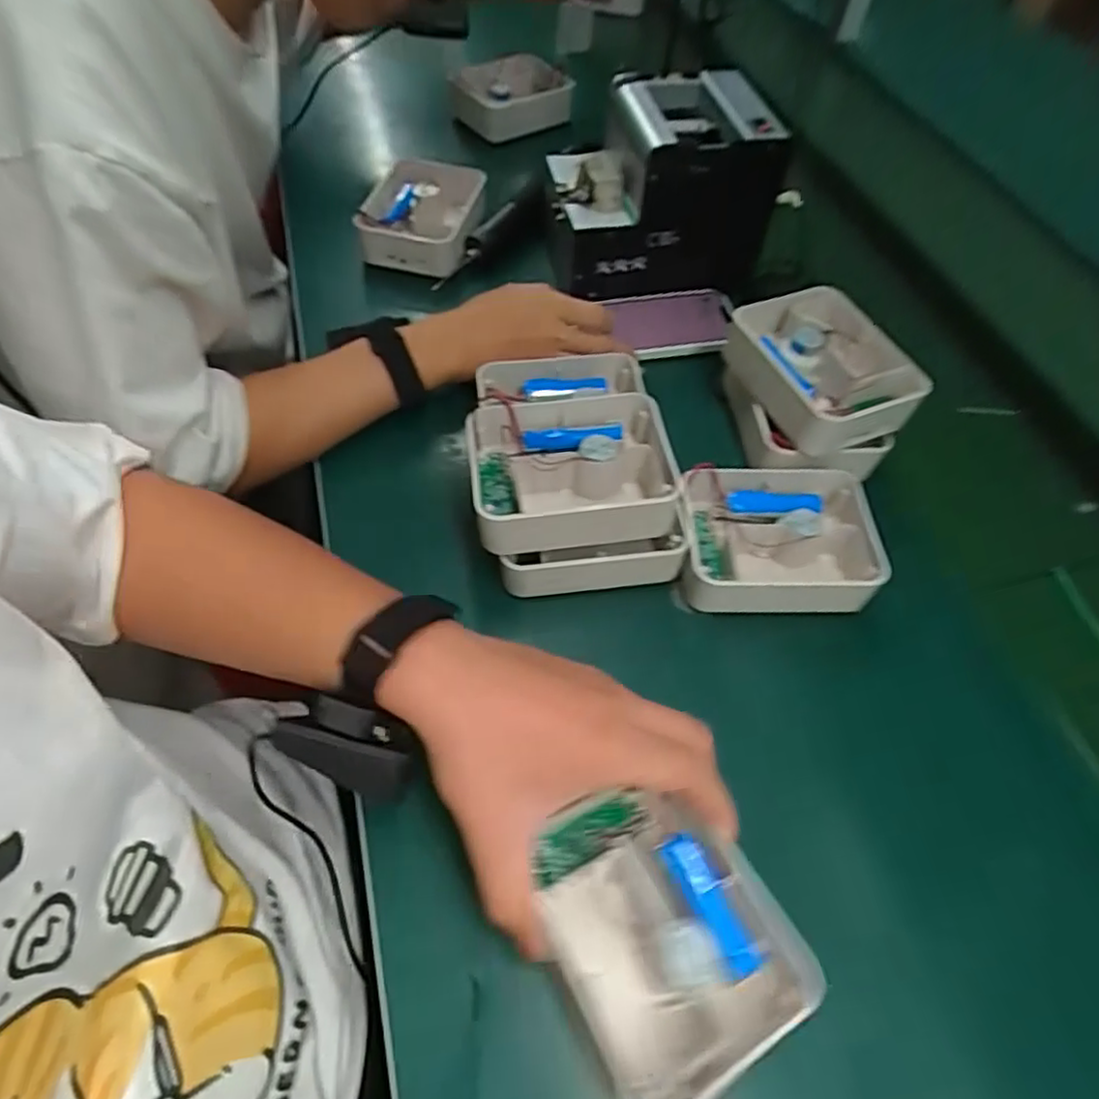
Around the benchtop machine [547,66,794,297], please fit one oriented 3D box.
[{"bbox_3d":[0.097,-0.333,0.614,0.184,0.132,0.131,-8,58,-9],"label":"benchtop machine"}]

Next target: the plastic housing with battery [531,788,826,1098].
[{"bbox_3d":[0.054,0.181,0.327,0.105,0.032,0.125,-26,59,-17],"label":"plastic housing with battery"}]

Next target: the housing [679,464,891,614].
[{"bbox_3d":[0.157,-0.005,0.474,0.130,0.043,0.106,1,57,-1],"label":"housing"}]

